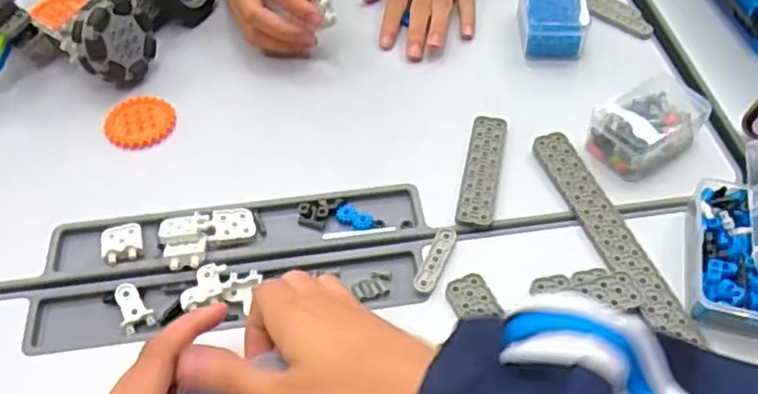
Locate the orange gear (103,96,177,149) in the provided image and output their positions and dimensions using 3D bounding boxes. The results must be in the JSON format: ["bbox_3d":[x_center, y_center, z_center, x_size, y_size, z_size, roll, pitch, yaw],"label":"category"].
[{"bbox_3d":[-0.179,-0.057,0.515,0.050,0.005,0.046,-1,53,1],"label":"orange gear"}]

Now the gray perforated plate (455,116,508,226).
[{"bbox_3d":[0.072,-0.019,0.481,0.025,0.010,0.097,9,53,9],"label":"gray perforated plate"}]

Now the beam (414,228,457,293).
[{"bbox_3d":[0.036,0.040,0.435,0.012,0.008,0.048,21,56,17],"label":"beam"}]

